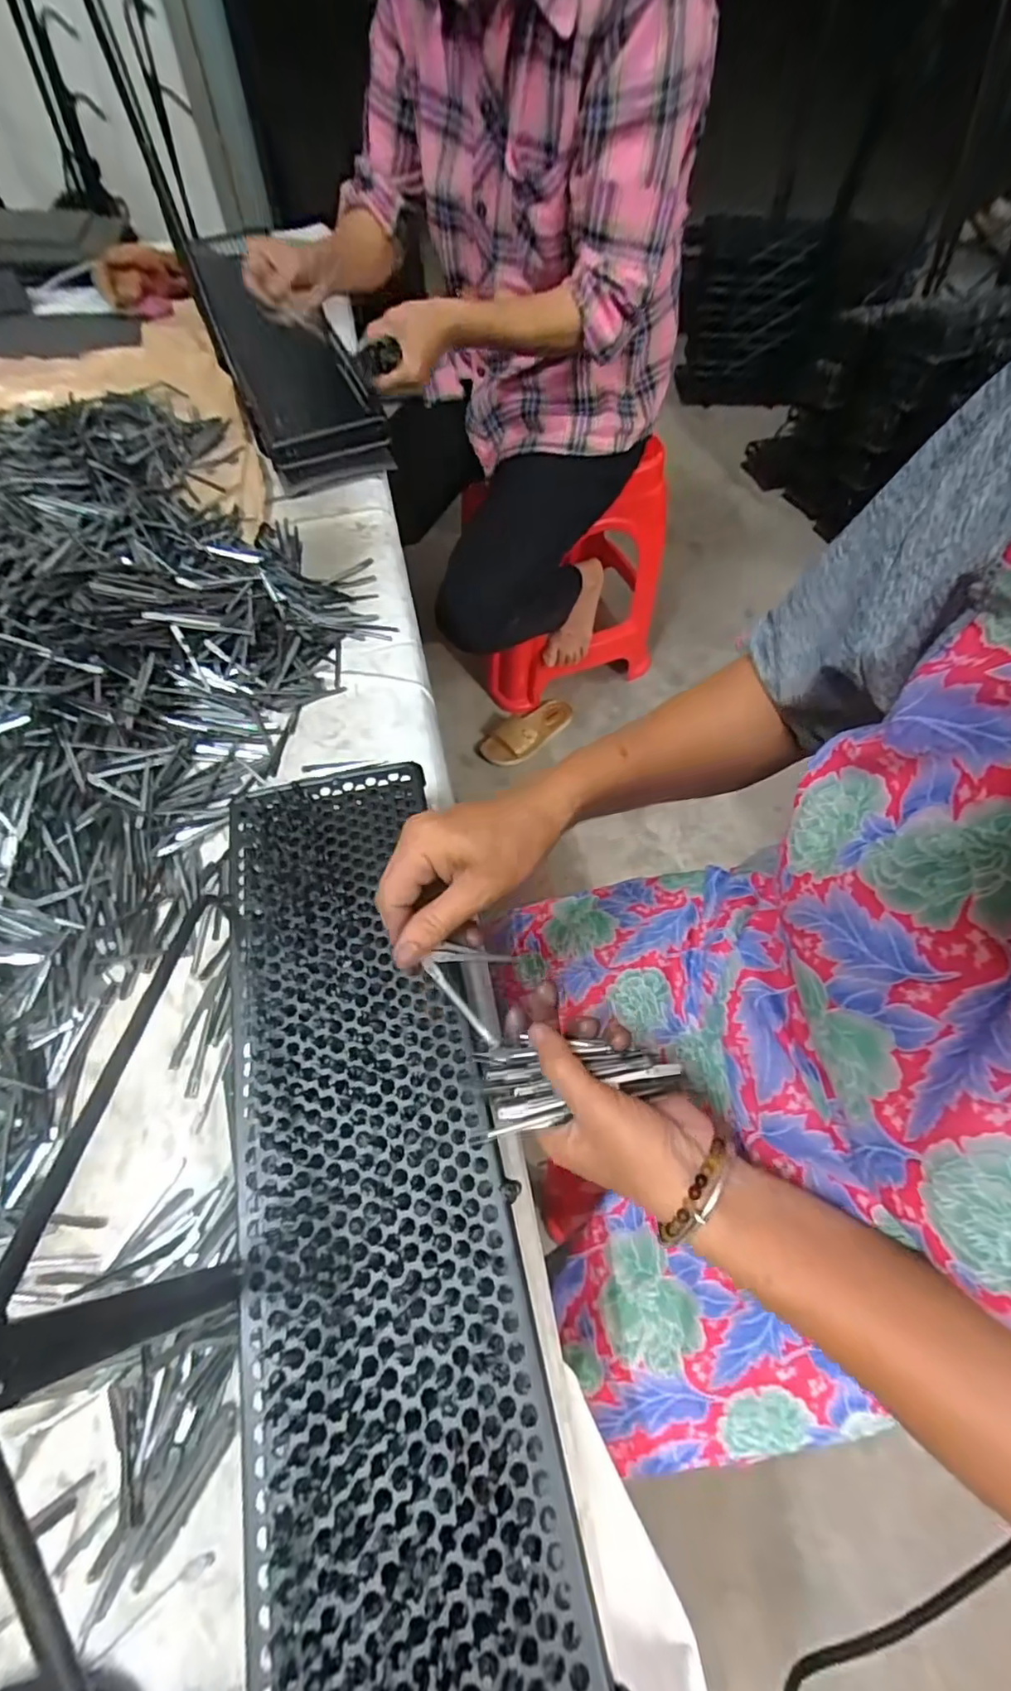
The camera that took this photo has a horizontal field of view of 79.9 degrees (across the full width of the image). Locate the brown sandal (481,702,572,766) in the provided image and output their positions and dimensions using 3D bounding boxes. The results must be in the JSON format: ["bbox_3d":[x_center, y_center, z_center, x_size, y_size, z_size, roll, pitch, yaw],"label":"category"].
[{"bbox_3d":[0.048,-0.248,1.299,0.225,0.052,0.106,-36,67,-18],"label":"brown sandal"}]

